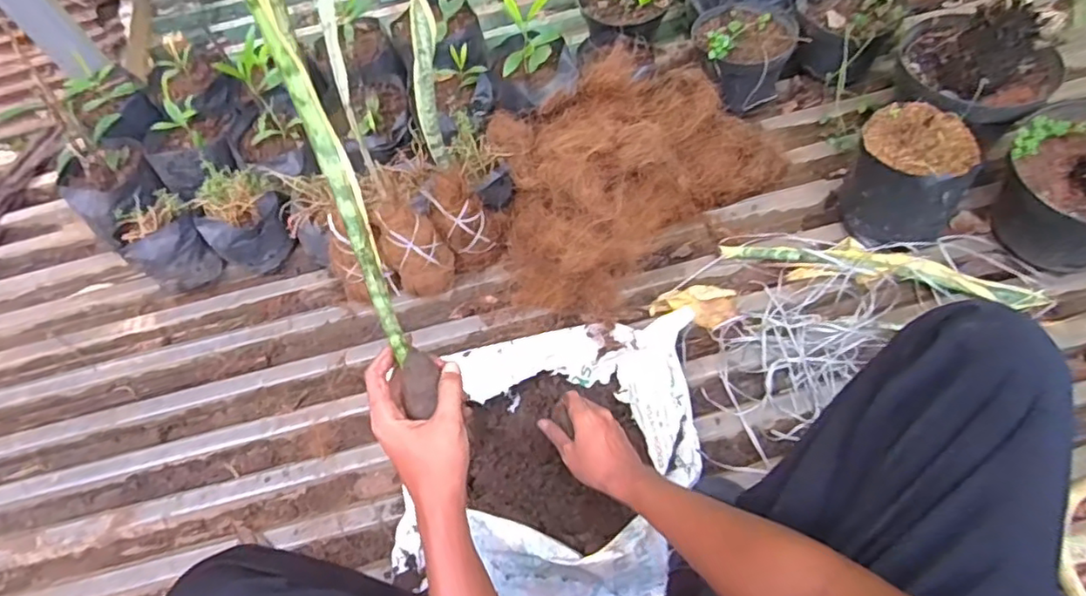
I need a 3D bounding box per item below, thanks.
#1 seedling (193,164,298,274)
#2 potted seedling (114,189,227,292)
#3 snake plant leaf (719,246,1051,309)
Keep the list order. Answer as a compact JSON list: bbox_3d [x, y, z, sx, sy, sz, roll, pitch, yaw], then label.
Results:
[{"bbox_3d":[-0.502,-0.131,1.043,0.132,0.131,0.151,-29,65,-11],"label":"seedling"},{"bbox_3d":[-0.619,-0.081,1.037,0.118,0.150,0.109,-39,67,-15],"label":"potted seedling"},{"bbox_3d":[0.498,-0.049,0.930,0.436,0.052,0.055,13,65,10],"label":"snake plant leaf"}]

